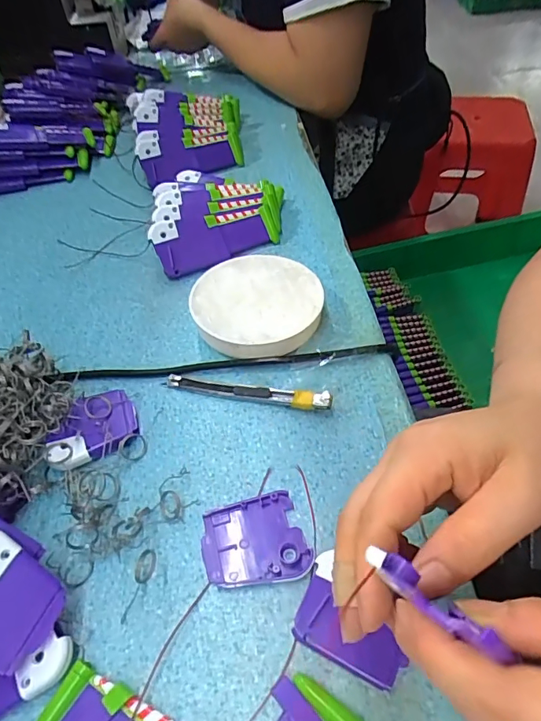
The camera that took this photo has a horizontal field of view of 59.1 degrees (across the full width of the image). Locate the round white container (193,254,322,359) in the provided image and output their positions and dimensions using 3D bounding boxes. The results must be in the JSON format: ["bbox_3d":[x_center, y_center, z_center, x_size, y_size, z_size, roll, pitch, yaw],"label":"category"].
[{"bbox_3d":[-0.010,-0.043,0.395,0.103,0.030,0.101,-2,50,2],"label":"round white container"}]

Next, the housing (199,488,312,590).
[{"bbox_3d":[-0.010,0.108,0.290,0.061,0.007,0.052,-7,50,-3],"label":"housing"}]

